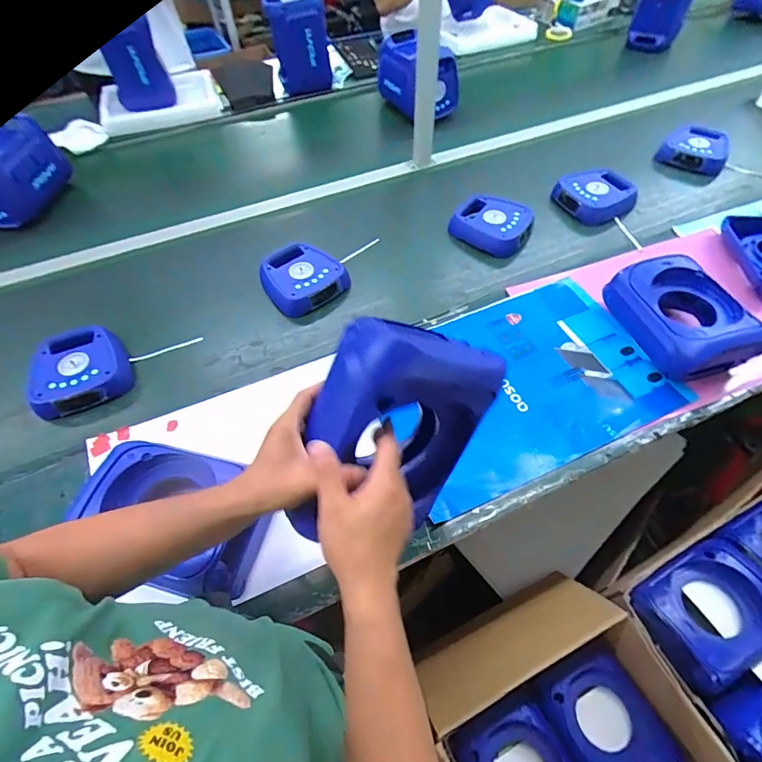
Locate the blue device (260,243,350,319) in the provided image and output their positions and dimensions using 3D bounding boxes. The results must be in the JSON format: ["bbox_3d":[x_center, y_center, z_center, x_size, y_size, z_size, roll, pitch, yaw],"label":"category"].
[{"bbox_3d":[-0.169,-0.218,0.911,0.161,0.074,0.154,-37,62,-22],"label":"blue device"}]

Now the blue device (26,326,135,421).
[{"bbox_3d":[-0.524,-0.014,0.769,0.155,0.067,0.156,-14,56,-8],"label":"blue device"}]

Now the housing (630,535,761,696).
[{"bbox_3d":[0.593,0.392,0.759,0.255,0.059,0.167,-24,58,-14],"label":"housing"}]

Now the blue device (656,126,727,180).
[{"bbox_3d":[0.803,-0.591,1.115,0.154,0.067,0.132,24,59,17],"label":"blue device"}]

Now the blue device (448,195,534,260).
[{"bbox_3d":[0.258,-0.366,1.002,0.172,0.063,0.143,32,62,22],"label":"blue device"}]

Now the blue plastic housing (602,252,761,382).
[{"bbox_3d":[0.521,-0.106,0.764,0.168,0.110,0.222,-12,55,-6],"label":"blue plastic housing"}]

